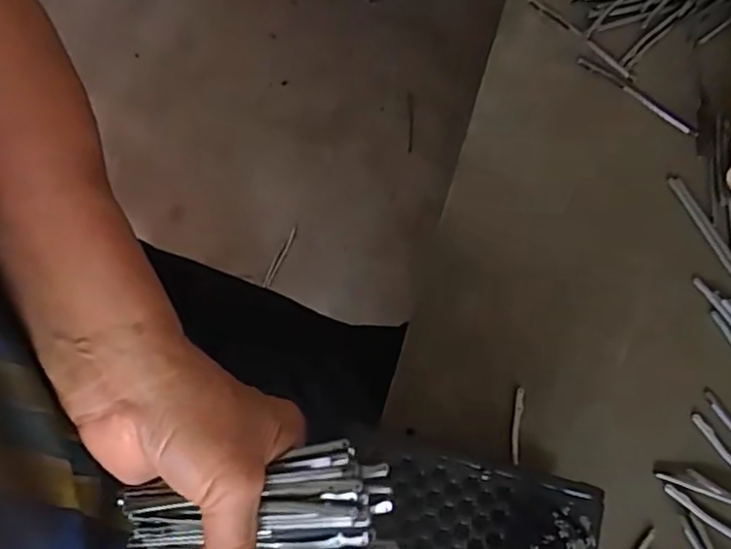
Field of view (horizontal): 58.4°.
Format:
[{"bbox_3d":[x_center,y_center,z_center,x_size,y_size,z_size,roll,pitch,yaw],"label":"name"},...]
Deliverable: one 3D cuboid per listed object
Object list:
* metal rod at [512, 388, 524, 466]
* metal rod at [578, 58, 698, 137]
[{"bbox_3d":[0.101,0.100,0.434,0.006,0.004,0.049,8,74,3],"label":"metal rod"},{"bbox_3d":[0.209,-0.137,0.502,0.103,0.004,0.008,39,78,10],"label":"metal rod"}]

